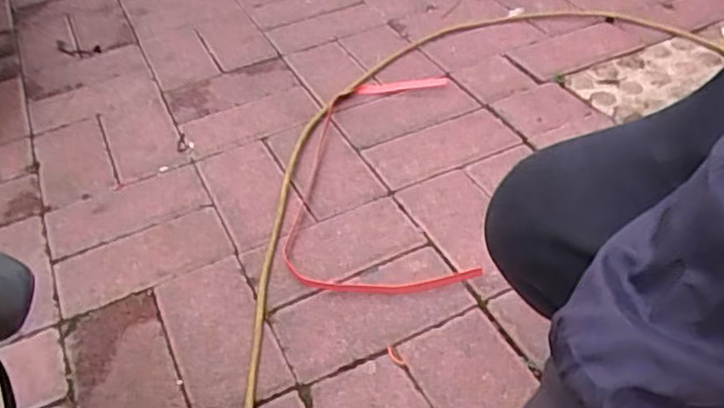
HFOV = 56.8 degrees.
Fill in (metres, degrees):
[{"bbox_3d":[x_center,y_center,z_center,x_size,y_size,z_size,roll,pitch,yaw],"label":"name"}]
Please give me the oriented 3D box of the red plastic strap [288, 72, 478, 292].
[{"bbox_3d":[0.019,-0.043,0.837,0.208,0.013,0.398,-4,43,3],"label":"red plastic strap"}]

